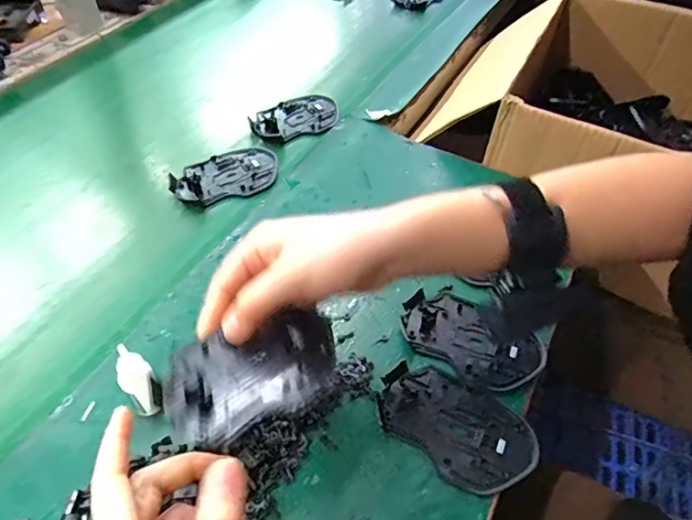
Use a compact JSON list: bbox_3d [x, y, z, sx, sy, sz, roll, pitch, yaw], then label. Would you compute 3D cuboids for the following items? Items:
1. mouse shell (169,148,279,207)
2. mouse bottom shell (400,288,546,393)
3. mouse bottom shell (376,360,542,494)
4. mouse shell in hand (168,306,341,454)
[{"bbox_3d":[-0.129,-0.094,0.548,0.113,0.015,0.068,-15,52,-15],"label":"mouse shell"},{"bbox_3d":[0.102,0.063,0.420,0.114,0.010,0.065,27,53,19],"label":"mouse bottom shell"},{"bbox_3d":[0.080,0.118,0.373,0.114,0.008,0.071,32,55,22],"label":"mouse bottom shell"},{"bbox_3d":[-0.054,0.062,0.307,0.108,0.022,0.065,-28,56,-24],"label":"mouse shell in hand"}]

